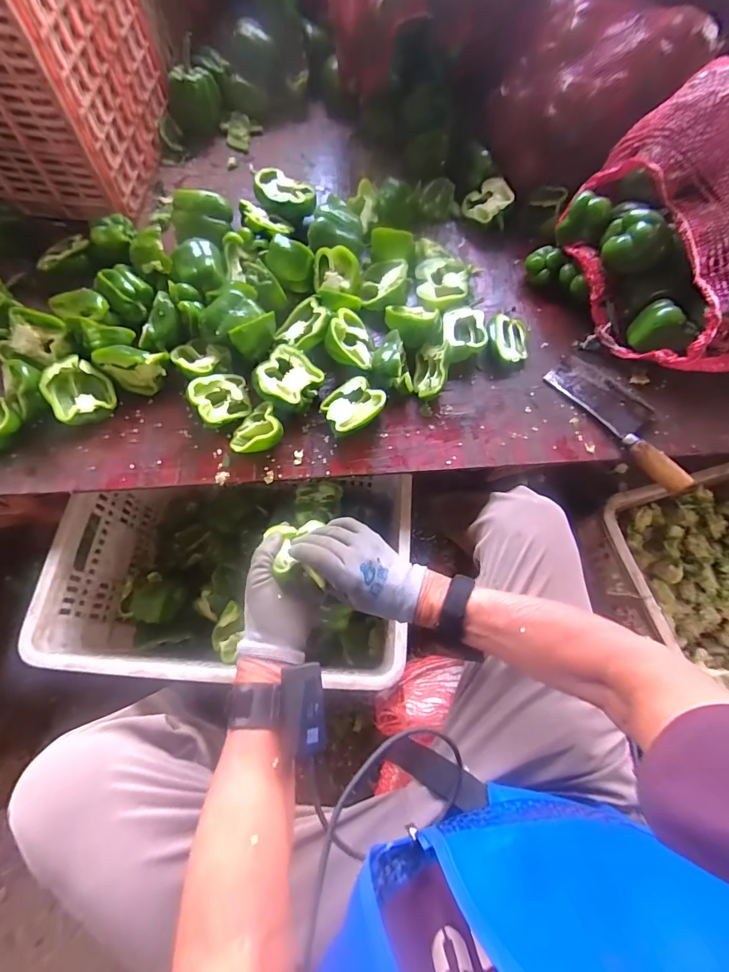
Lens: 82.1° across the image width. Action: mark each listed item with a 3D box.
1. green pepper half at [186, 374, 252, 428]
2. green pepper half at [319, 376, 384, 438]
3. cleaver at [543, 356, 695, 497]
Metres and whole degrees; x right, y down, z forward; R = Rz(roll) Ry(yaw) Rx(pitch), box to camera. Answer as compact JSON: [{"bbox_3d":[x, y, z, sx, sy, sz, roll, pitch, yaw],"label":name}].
[{"bbox_3d":[-0.209,-0.123,0.606,0.091,0.022,0.072,-24,91,-44],"label":"green pepper half"},{"bbox_3d":[-0.018,-0.112,0.606,0.081,0.049,0.073,-35,73,-14],"label":"green pepper half"},{"bbox_3d":[0.392,-0.107,0.629,0.091,0.033,0.250,-34,73,-14],"label":"cleaver"}]

